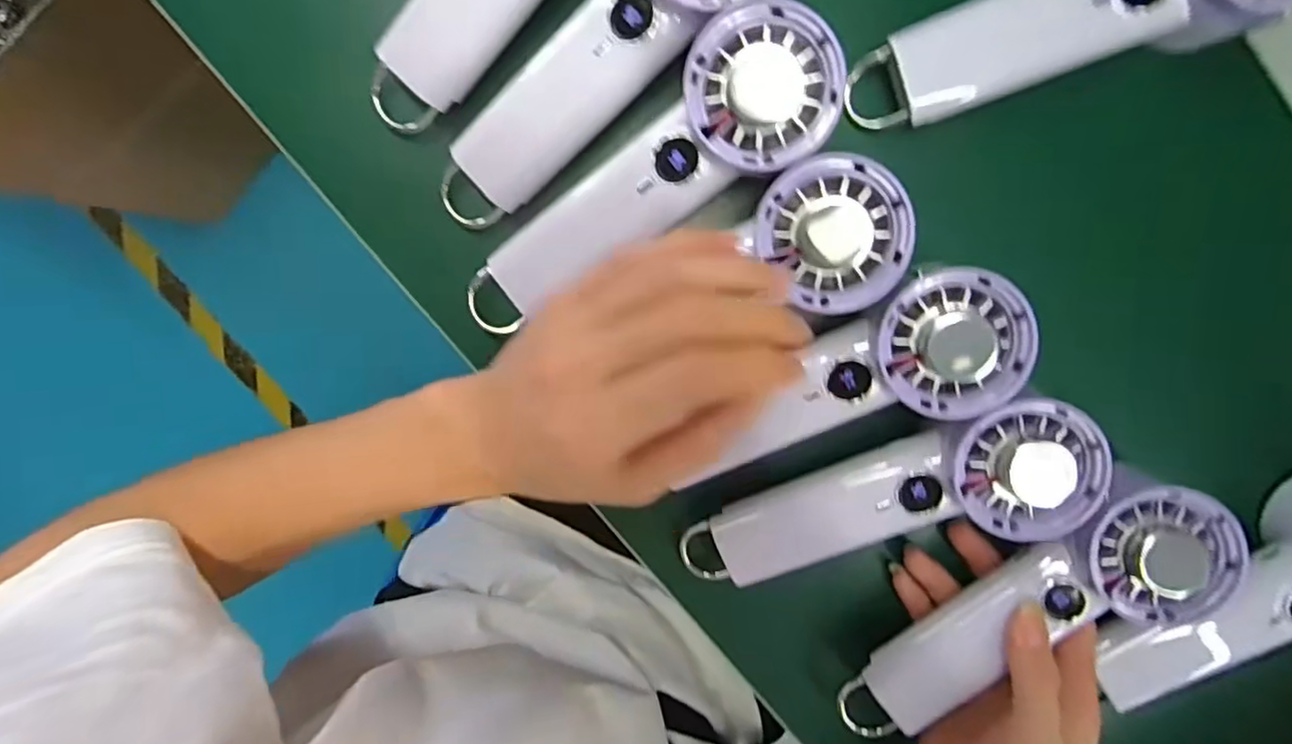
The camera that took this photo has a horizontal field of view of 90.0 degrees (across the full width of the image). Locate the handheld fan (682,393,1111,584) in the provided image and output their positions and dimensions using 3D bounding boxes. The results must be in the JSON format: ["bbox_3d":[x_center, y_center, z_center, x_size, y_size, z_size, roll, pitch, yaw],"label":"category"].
[{"bbox_3d":[0.110,0.061,0.313,0.190,0.032,0.063,-20,98,19],"label":"handheld fan"}]

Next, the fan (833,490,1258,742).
[{"bbox_3d":[0.181,0.121,0.312,0.189,0.029,0.057,-36,97,14],"label":"fan"}]

